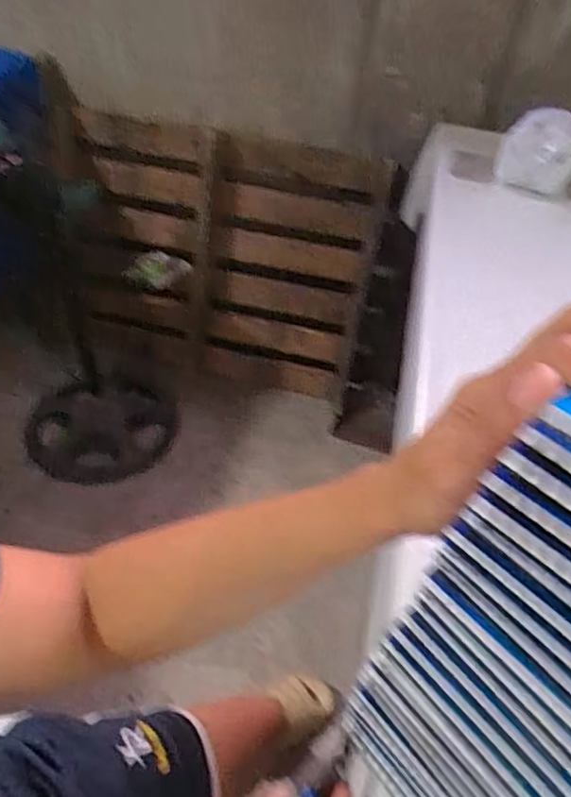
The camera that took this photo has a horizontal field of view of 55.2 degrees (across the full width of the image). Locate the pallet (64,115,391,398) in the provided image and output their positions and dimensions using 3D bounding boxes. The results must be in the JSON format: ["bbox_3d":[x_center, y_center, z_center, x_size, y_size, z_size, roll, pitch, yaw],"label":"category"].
[{"bbox_3d":[-0.173,-0.393,1.634,0.932,0.716,0.174,12,28,5],"label":"pallet"}]

